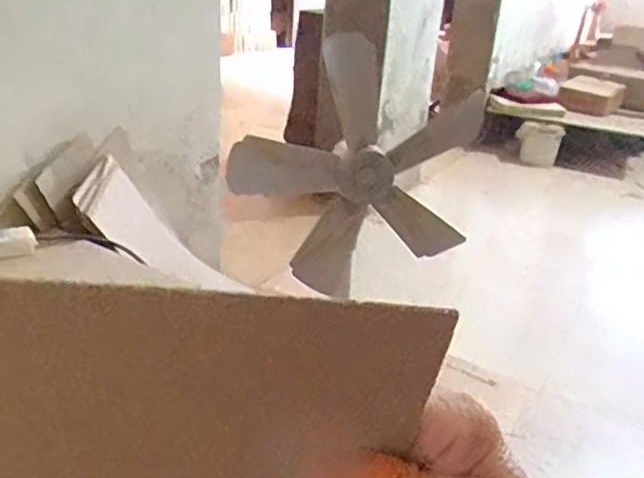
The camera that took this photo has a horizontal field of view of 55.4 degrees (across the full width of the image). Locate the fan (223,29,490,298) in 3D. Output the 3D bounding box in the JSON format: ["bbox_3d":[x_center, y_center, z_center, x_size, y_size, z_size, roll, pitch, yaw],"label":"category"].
[{"bbox_3d":[0.066,-0.084,0.895,0.308,0.374,0.051,2,24,-5],"label":"fan"}]

